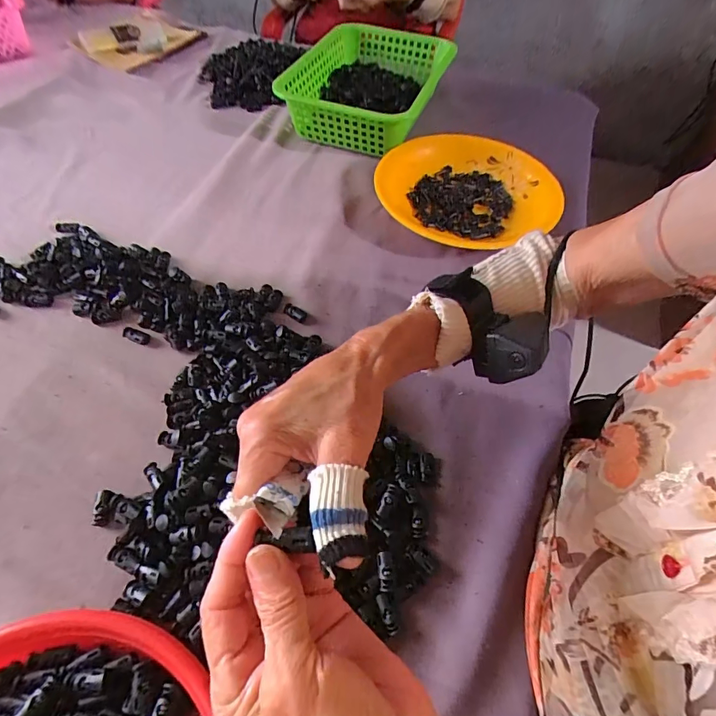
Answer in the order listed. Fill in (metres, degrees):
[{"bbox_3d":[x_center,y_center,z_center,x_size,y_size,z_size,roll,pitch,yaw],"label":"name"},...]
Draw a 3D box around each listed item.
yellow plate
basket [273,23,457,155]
[{"bbox_3d":[0.148,-0.226,0.566,0.235,0.044,0.228,1,56,-1],"label":"yellow plate"},{"bbox_3d":[0.030,-0.459,0.693,0.206,0.090,0.350,22,58,12],"label":"basket"}]

